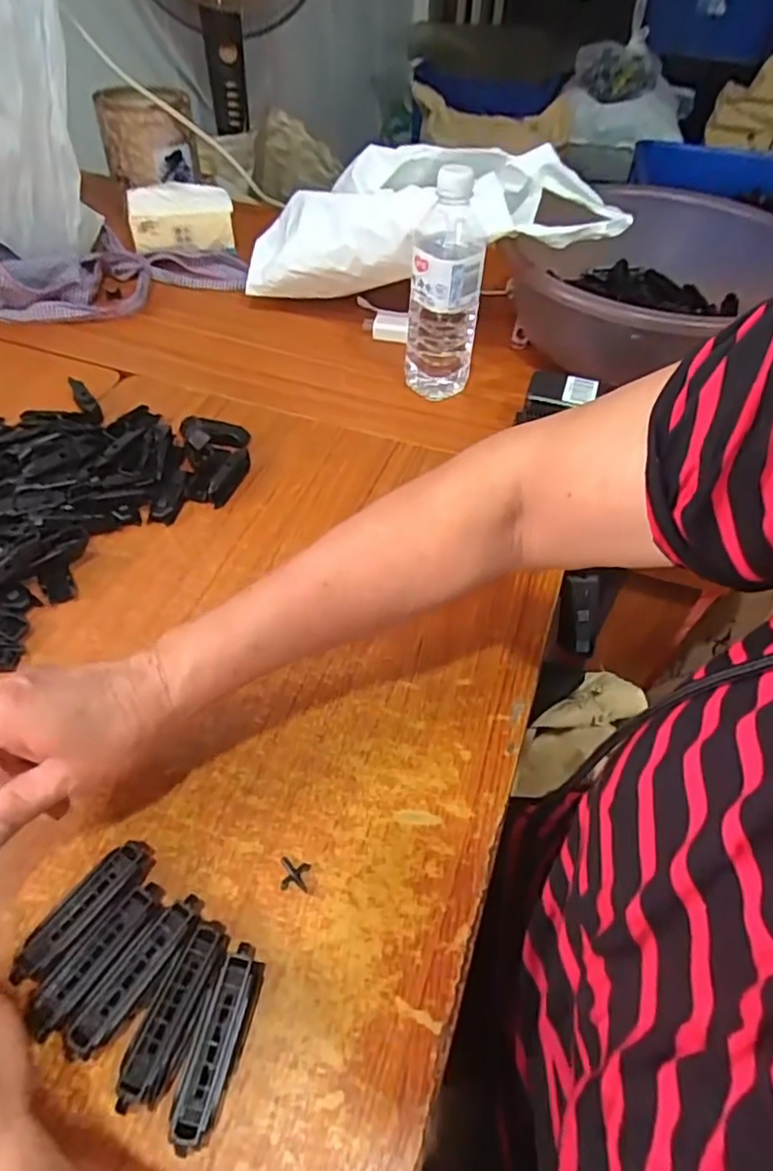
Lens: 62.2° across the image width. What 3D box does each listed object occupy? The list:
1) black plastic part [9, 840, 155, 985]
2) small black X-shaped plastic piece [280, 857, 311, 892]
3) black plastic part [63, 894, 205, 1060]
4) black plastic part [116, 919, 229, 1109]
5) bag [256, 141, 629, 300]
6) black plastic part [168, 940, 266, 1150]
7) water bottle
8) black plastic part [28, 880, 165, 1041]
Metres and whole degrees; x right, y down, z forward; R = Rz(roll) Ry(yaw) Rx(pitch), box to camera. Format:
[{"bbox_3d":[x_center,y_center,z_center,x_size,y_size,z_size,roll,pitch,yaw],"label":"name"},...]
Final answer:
[{"bbox_3d":[-0.162,0.178,0.349,0.025,0.024,0.081,32,55,21],"label":"black plastic part"},{"bbox_3d":[-0.054,0.168,0.372,0.018,0.004,0.017,7,50,1],"label":"small black X-shaped plastic piece"},{"bbox_3d":[-0.128,0.199,0.333,0.021,0.022,0.083,26,53,17],"label":"black plastic part"},{"bbox_3d":[-0.106,0.213,0.322,0.019,0.023,0.081,16,50,10],"label":"black plastic part"},{"bbox_3d":[0.021,-0.386,0.680,0.420,0.117,0.115,2,46,24],"label":"bag"},{"bbox_3d":[-0.081,0.222,0.314,0.021,0.025,0.083,13,50,7],"label":"black plastic part"},{"bbox_3d":[0.059,-0.290,0.635,0.069,0.203,0.083,8,50,3],"label":"water bottle"},{"bbox_3d":[-0.148,0.195,0.336,0.024,0.021,0.079,29,54,19],"label":"black plastic part"}]

